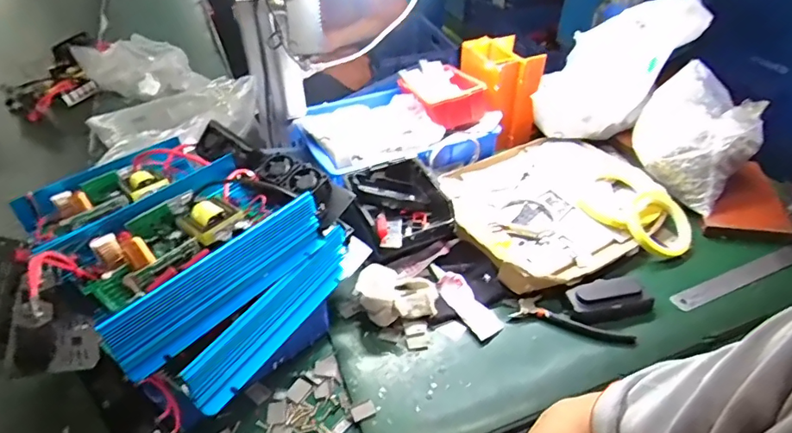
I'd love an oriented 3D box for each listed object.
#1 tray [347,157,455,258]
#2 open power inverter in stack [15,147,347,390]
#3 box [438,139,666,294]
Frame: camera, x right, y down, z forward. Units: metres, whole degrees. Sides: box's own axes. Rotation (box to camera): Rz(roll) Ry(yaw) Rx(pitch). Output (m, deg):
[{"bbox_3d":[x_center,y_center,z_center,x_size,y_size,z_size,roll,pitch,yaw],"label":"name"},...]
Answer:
[{"bbox_3d":[0.005,-0.016,0.699,0.126,0.058,0.142,-21,45,-22],"label":"tray"},{"bbox_3d":[-0.206,0.022,0.484,0.167,0.069,0.304,28,48,29],"label":"open power inverter in stack"},{"bbox_3d":[0.227,-0.023,0.729,0.306,0.029,0.260,-18,43,-19],"label":"box"}]

